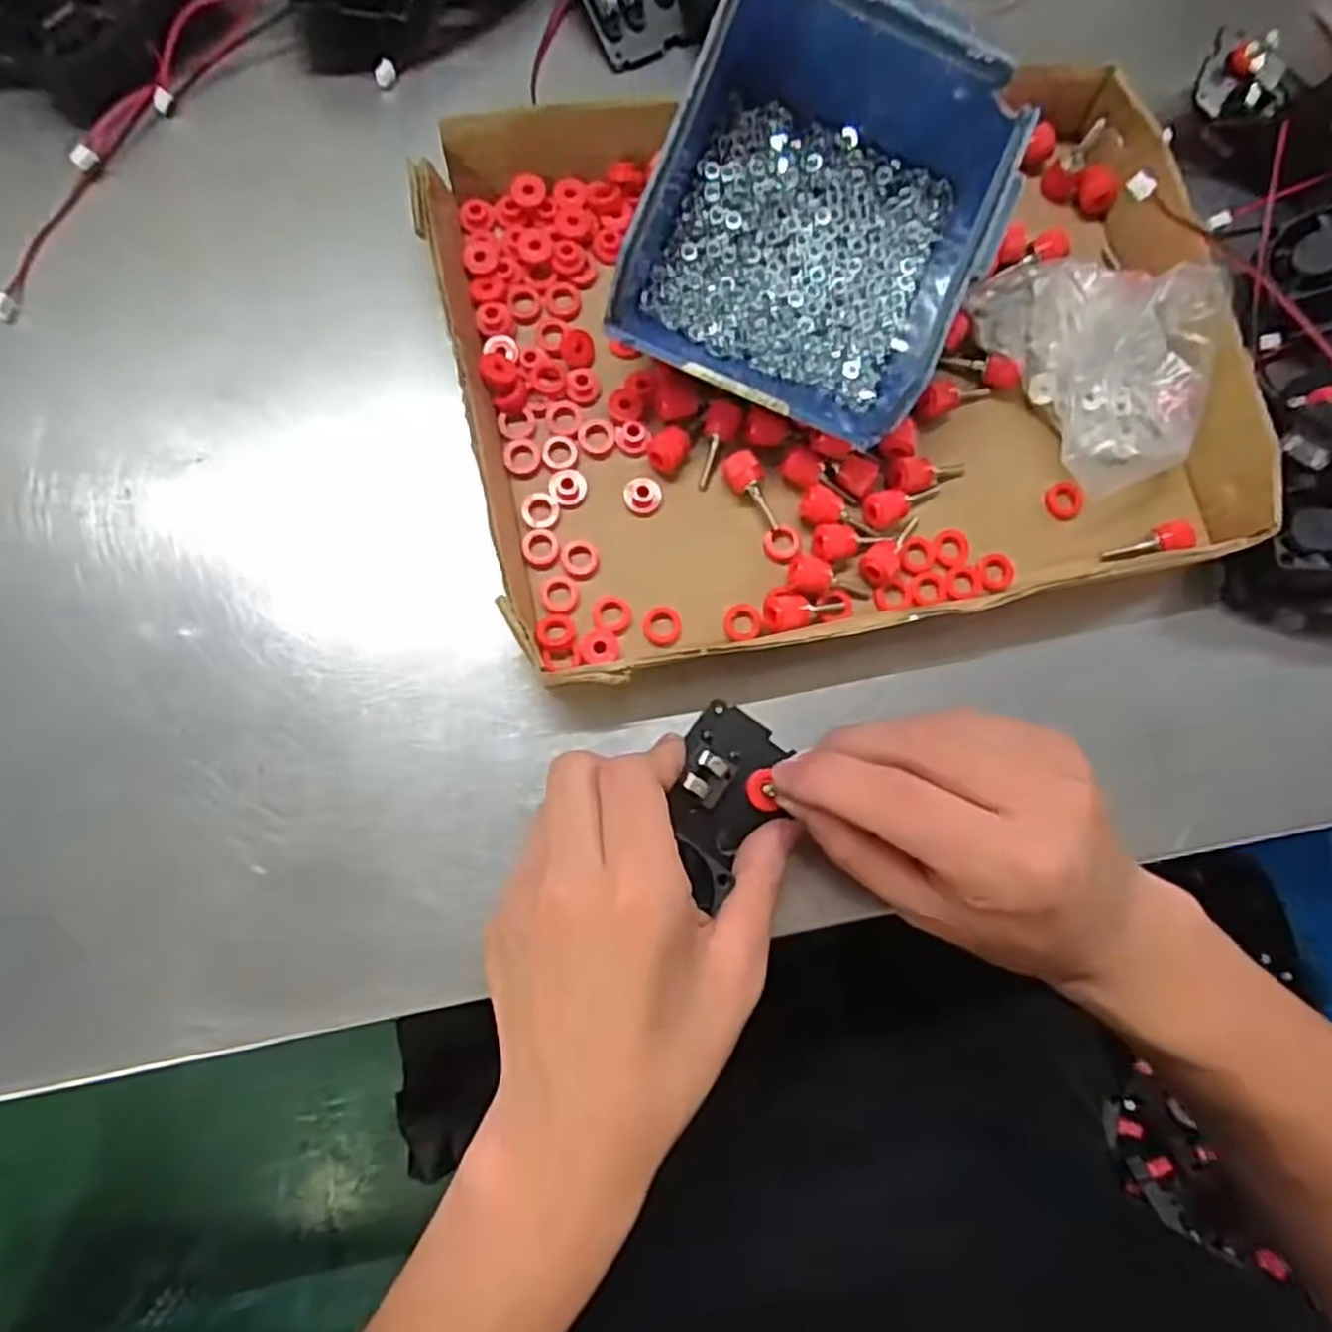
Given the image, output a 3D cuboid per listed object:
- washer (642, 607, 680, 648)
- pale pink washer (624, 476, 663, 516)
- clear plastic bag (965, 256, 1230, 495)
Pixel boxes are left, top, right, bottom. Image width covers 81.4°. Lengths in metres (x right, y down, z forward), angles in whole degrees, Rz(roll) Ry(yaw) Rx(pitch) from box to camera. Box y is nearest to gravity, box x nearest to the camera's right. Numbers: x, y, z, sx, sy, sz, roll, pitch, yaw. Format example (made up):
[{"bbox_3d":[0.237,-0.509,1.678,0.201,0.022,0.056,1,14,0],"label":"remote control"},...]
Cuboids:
[{"bbox_3d":[-0.002,-0.016,0.319,0.016,0.006,0.016,-8,81,-5],"label":"washer"},{"bbox_3d":[-0.010,-0.072,0.326,0.016,0.007,0.016,-4,81,-4],"label":"pale pink washer"},{"bbox_3d":[0.192,-0.134,0.333,0.083,0.034,0.106,-20,82,-7],"label":"clear plastic bag"}]

